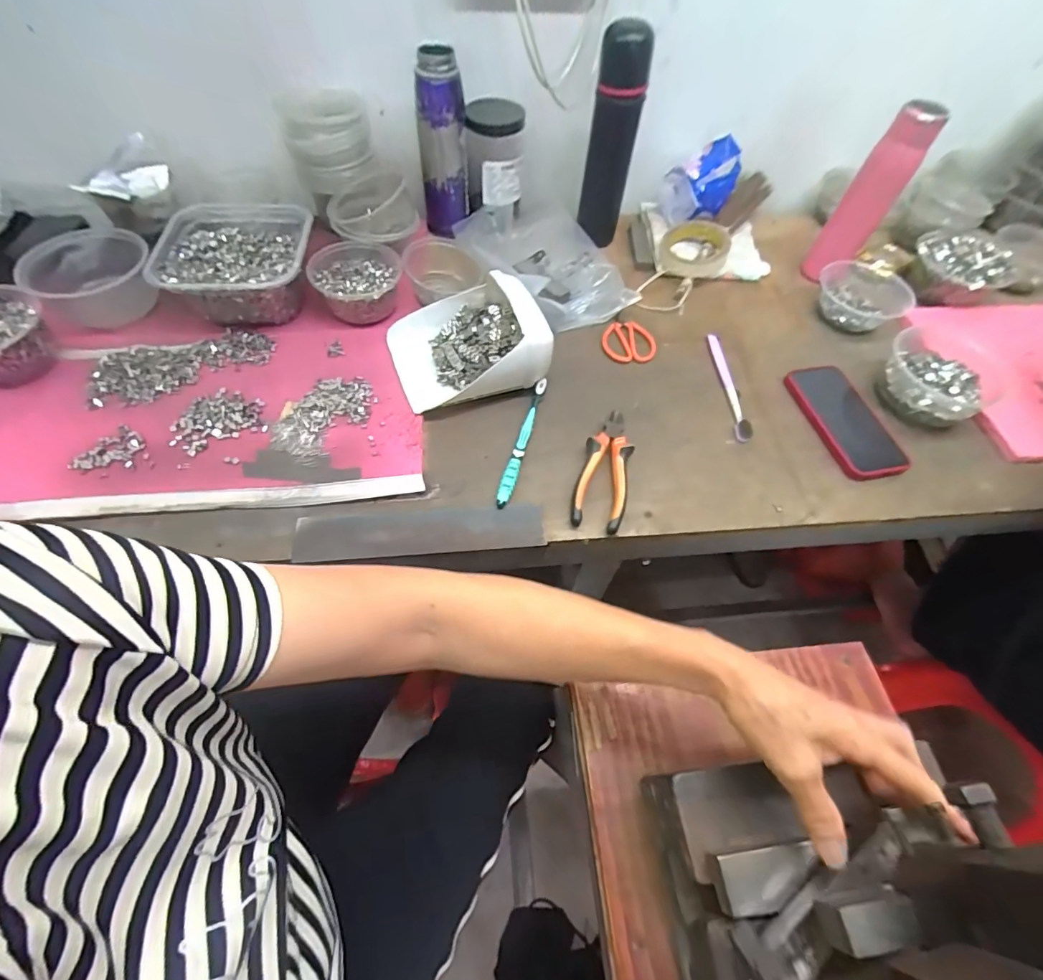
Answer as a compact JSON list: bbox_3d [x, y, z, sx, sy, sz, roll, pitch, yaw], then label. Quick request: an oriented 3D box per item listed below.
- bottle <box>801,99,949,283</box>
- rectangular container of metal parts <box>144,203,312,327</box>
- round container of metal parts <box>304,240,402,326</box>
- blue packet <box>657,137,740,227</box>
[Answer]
[{"bbox_3d":[0.466,-0.388,0.651,0.061,0.208,0.057,35,63,18],"label":"bottle"},{"bbox_3d":[-0.357,-0.293,0.623,0.169,0.078,0.186,-3,58,-5],"label":"rectangular container of metal parts"},{"bbox_3d":[-0.214,-0.268,0.626,0.115,0.053,0.107,-2,58,-4],"label":"round container of metal parts"},{"bbox_3d":[0.274,-0.472,0.735,0.109,0.085,0.080,-29,64,-20],"label":"blue packet"}]

